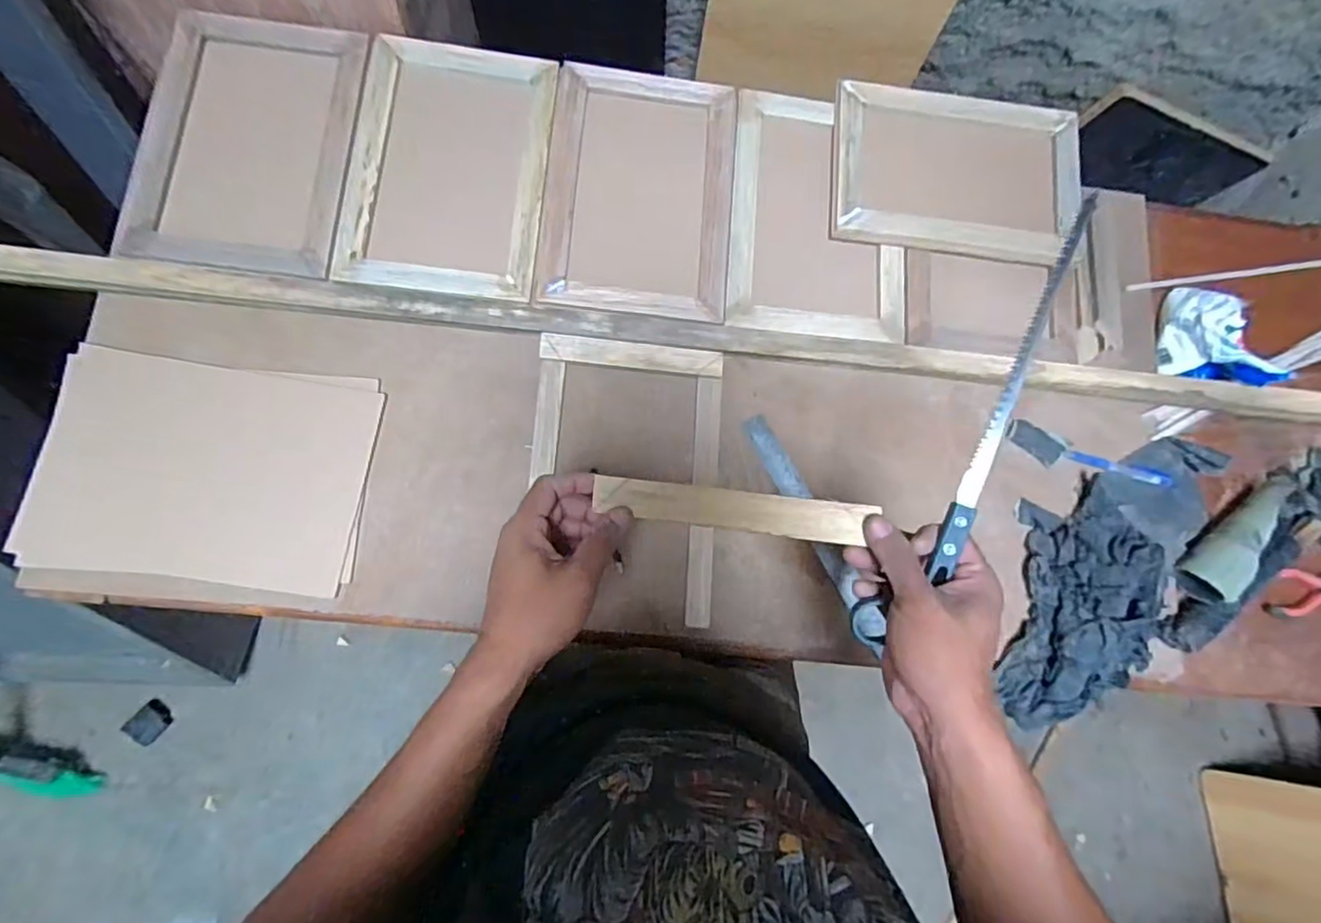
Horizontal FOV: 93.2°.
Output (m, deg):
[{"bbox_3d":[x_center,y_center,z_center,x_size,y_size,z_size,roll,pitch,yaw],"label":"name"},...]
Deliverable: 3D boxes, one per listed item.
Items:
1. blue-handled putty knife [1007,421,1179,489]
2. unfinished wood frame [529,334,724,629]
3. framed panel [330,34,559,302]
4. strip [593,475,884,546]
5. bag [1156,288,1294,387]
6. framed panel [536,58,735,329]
[{"bbox_3d":[0.488,0.001,0.707,0.197,0.019,0.043,21,81,-3],"label":"blue-handled putty knife"},{"bbox_3d":[-0.037,0.015,0.649,0.197,0.015,0.288,5,82,-5],"label":"unfinished wood frame"},{"bbox_3d":[-0.230,-0.320,0.681,0.202,0.016,0.286,5,82,-5],"label":"framed panel"},{"bbox_3d":[0.048,0.035,0.453,0.192,0.012,0.028,7,82,7],"label":"strip"},{"bbox_3d":[0.649,-0.150,0.734,0.091,0.065,0.131,8,76,-5],"label":"bag"},{"bbox_3d":[-0.023,-0.305,0.707,0.205,0.026,0.290,5,82,-5],"label":"framed panel"}]

